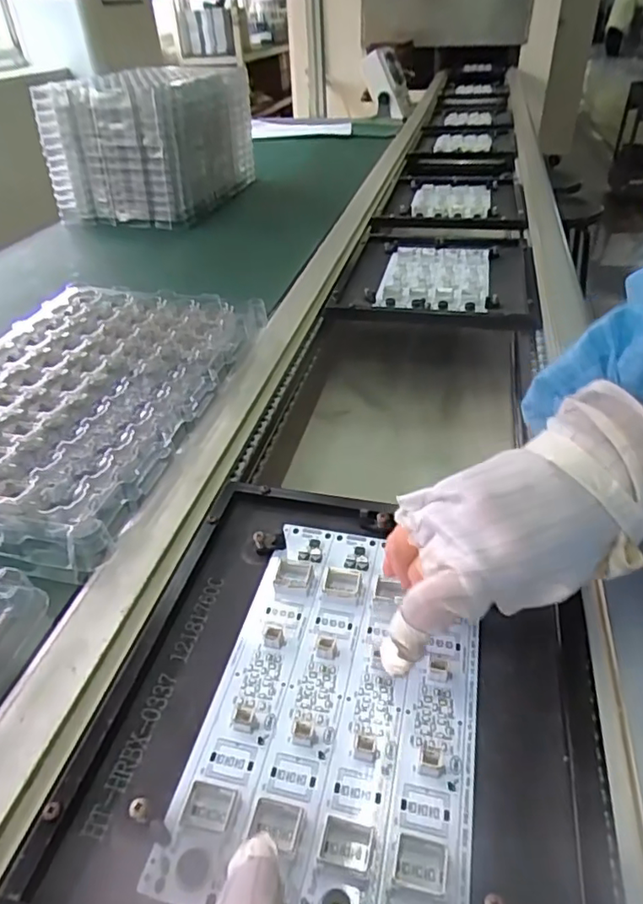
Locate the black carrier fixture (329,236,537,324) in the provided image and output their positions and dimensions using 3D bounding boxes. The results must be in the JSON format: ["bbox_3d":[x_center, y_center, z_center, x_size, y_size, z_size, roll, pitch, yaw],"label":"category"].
[{"bbox_3d":[0.146,-0.229,0.720,0.230,0.019,0.257,3,40,12],"label":"black carrier fixture"}]

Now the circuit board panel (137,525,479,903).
[{"bbox_3d":[0.013,0.121,0.294,0.127,0.008,0.203,9,39,11],"label":"circuit board panel"}]

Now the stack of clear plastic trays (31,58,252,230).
[{"bbox_3d":[-0.262,-0.520,0.947,0.209,0.177,0.334,6,41,15],"label":"stack of clear plastic trays"}]

